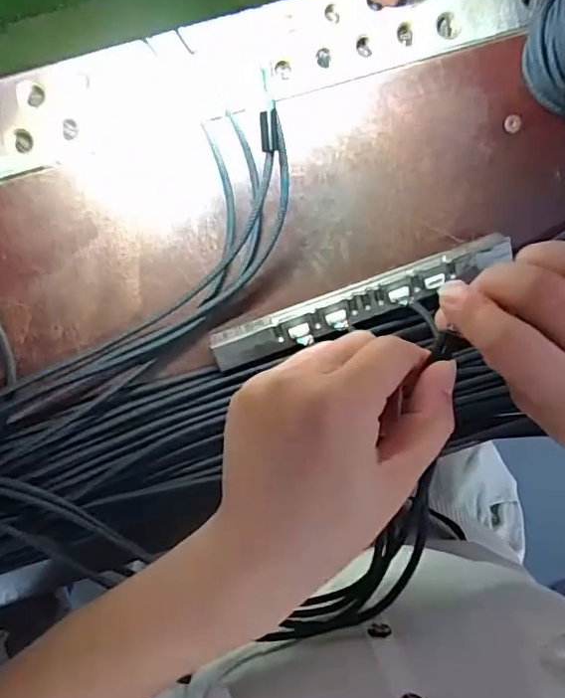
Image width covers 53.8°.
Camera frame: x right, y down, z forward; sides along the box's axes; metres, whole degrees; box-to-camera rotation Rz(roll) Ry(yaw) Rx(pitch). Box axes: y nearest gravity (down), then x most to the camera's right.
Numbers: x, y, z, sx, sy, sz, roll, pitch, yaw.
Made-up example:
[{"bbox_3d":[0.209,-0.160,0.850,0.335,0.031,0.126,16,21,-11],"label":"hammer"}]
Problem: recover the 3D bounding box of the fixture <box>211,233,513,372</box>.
[{"bbox_3d":[0.046,-0.027,0.313,0.174,0.012,0.021,-20,99,-2],"label":"fixture"}]

